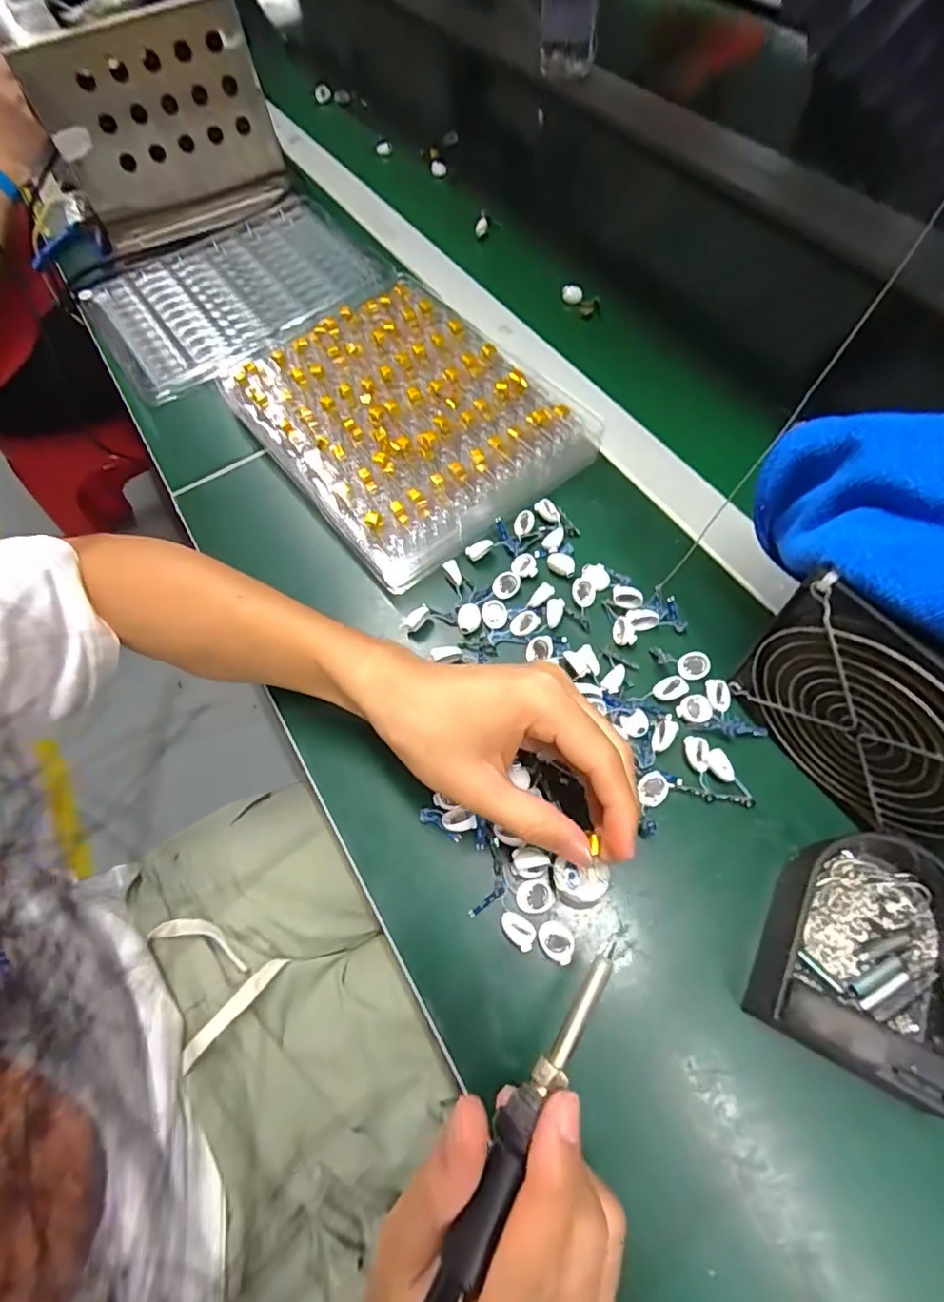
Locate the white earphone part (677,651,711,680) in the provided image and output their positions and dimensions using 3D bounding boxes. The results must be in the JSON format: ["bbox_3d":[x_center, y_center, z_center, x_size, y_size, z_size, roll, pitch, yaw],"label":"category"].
[{"bbox_3d":[0.133,0.009,0.335,0.018,0.008,0.017,-2,63,4],"label":"white earphone part"}]

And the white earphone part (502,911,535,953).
[{"bbox_3d":[0.023,0.139,0.279,0.019,0.005,0.012,36,71,20],"label":"white earphone part"}]

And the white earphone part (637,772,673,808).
[{"bbox_3d":[0.100,0.075,0.306,0.018,0.005,0.016,-43,67,-16],"label":"white earphone part"}]

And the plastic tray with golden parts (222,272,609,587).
[{"bbox_3d":[-0.053,-0.186,0.432,0.195,0.028,0.251,-36,66,-13],"label":"plastic tray with golden parts"}]

